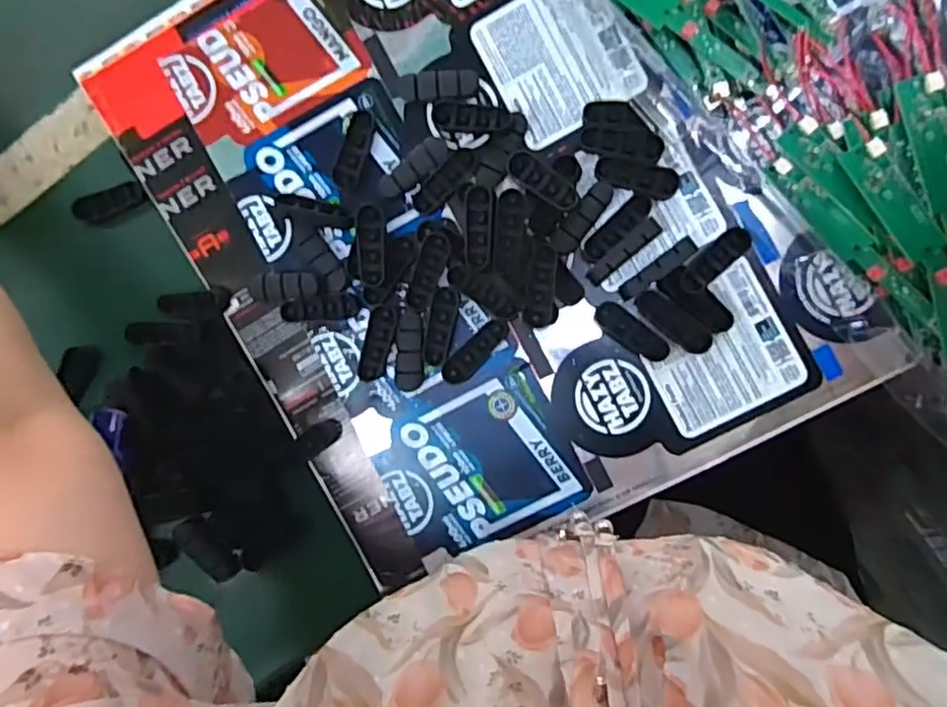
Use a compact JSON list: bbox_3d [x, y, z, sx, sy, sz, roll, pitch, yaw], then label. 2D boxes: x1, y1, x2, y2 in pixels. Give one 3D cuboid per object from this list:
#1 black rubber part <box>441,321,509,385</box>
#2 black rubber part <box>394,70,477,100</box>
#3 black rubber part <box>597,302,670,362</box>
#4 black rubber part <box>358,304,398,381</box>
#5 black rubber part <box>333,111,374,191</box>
[{"bbox_3d":[0.002,-0.001,0.381,0.048,0.008,0.015,-43,88,5],"label":"black rubber part"},{"bbox_3d":[-0.022,-0.158,0.375,0.048,0.009,0.016,-2,92,6],"label":"black rubber part"},{"bbox_3d":[0.092,-0.013,0.367,0.046,0.013,0.015,39,95,3],"label":"black rubber part"},{"bbox_3d":[-0.059,-0.007,0.389,0.018,0.006,0.046,13,93,5],"label":"black rubber part"},{"bbox_3d":[-0.072,-0.123,0.382,0.017,0.010,0.048,14,93,5],"label":"black rubber part"}]

